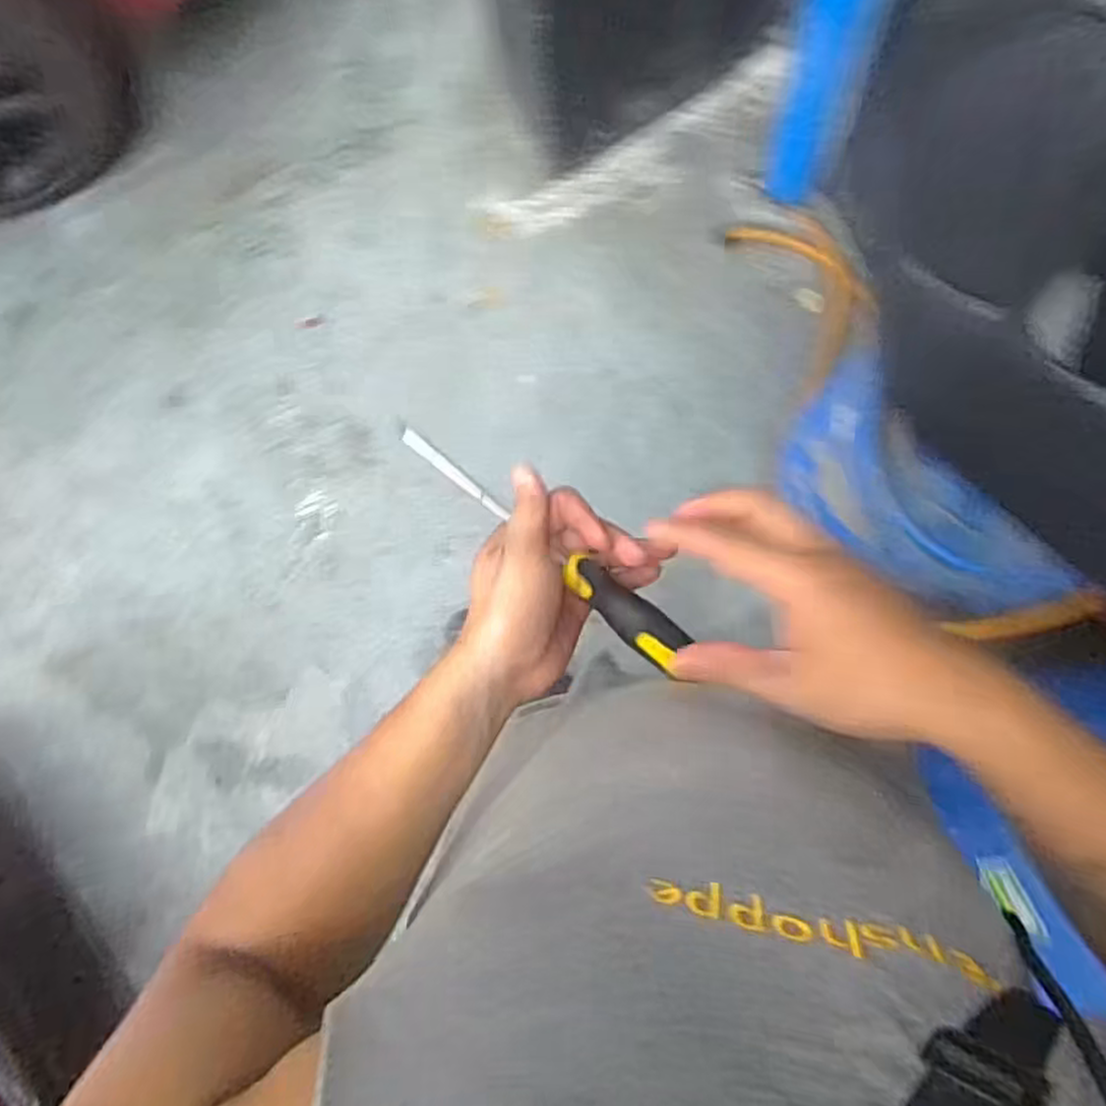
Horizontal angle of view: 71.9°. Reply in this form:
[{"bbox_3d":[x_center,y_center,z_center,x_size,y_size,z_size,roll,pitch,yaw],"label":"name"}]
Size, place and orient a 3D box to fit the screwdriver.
[{"bbox_3d":[-0.004,-0.003,0.479,0.219,0.021,0.028,39,93,-6],"label":"screwdriver"}]

